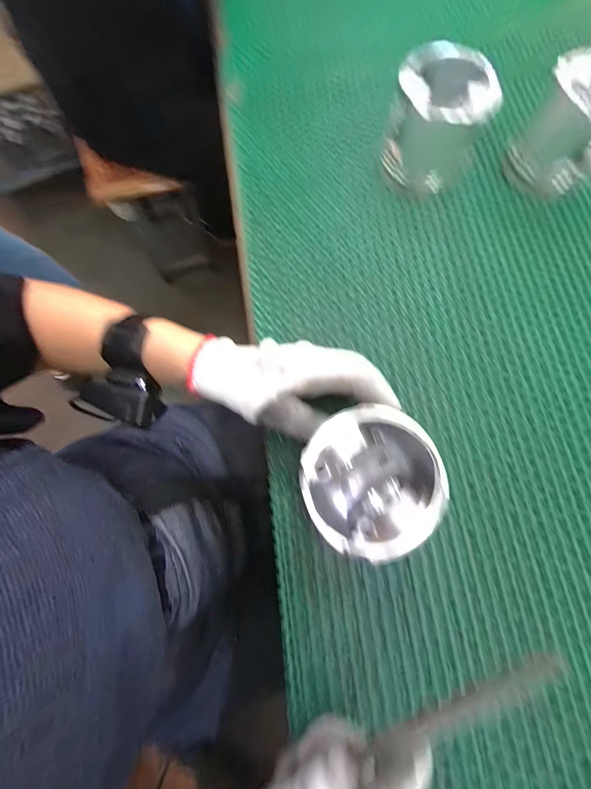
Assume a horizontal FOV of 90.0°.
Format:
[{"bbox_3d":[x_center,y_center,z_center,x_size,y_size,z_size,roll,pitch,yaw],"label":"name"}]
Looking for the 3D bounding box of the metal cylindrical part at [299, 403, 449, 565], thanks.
[{"bbox_3d":[0.052,0.062,0.218,0.091,0.053,0.095,0,74,0],"label":"metal cylindrical part"}]

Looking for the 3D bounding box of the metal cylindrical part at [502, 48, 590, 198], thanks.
[{"bbox_3d":[0.313,-0.290,0.325,0.104,0.099,0.091,-31,77,-7],"label":"metal cylindrical part"}]

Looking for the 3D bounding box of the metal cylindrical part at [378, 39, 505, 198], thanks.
[{"bbox_3d":[0.146,-0.291,0.323,0.077,0.090,0.089,-37,78,-9],"label":"metal cylindrical part"}]

